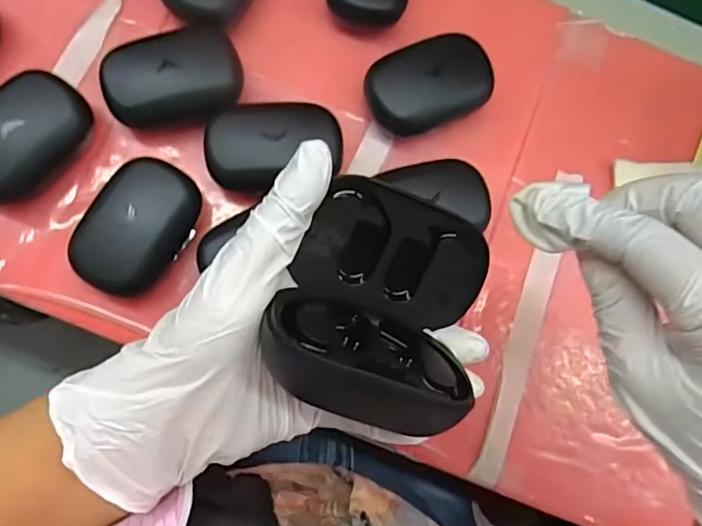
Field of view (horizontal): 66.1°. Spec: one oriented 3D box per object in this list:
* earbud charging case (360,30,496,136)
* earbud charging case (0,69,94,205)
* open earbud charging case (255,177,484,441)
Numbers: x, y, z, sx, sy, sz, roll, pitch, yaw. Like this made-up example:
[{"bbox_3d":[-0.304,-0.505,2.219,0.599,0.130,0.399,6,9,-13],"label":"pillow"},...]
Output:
[{"bbox_3d":[0.051,-0.118,0.365,0.084,0.034,0.054,-24,85,-10],"label":"earbud charging case"},{"bbox_3d":[-0.203,-0.077,0.334,0.054,0.038,0.086,41,79,1],"label":"earbud charging case"},{"bbox_3d":[0.015,0.014,0.219,0.078,0.049,0.090,22,82,-3],"label":"open earbud charging case"}]

